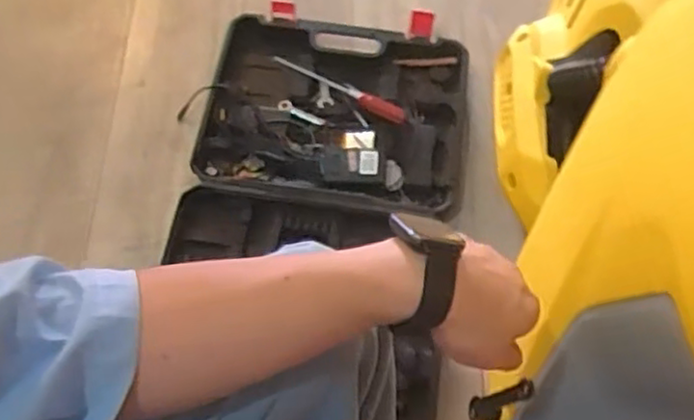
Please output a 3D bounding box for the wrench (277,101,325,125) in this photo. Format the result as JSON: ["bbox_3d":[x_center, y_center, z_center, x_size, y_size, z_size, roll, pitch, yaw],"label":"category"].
[{"bbox_3d":[-0.076,-0.163,1.148,0.085,0.004,0.021,22,68,8],"label":"wrench"}]

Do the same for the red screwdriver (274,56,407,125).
[{"bbox_3d":[-0.012,-0.208,1.156,0.253,0.023,0.032,30,69,11],"label":"red screwdriver"}]

